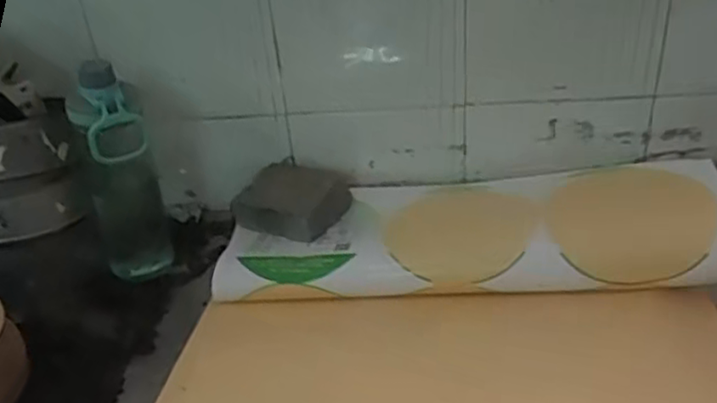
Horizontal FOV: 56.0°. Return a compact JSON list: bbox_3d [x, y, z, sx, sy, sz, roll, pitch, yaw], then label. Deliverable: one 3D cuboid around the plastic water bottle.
[{"bbox_3d":[-0.236,-0.017,0.674,0.070,0.226,0.060,-16,34,-17],"label":"plastic water bottle"}]

